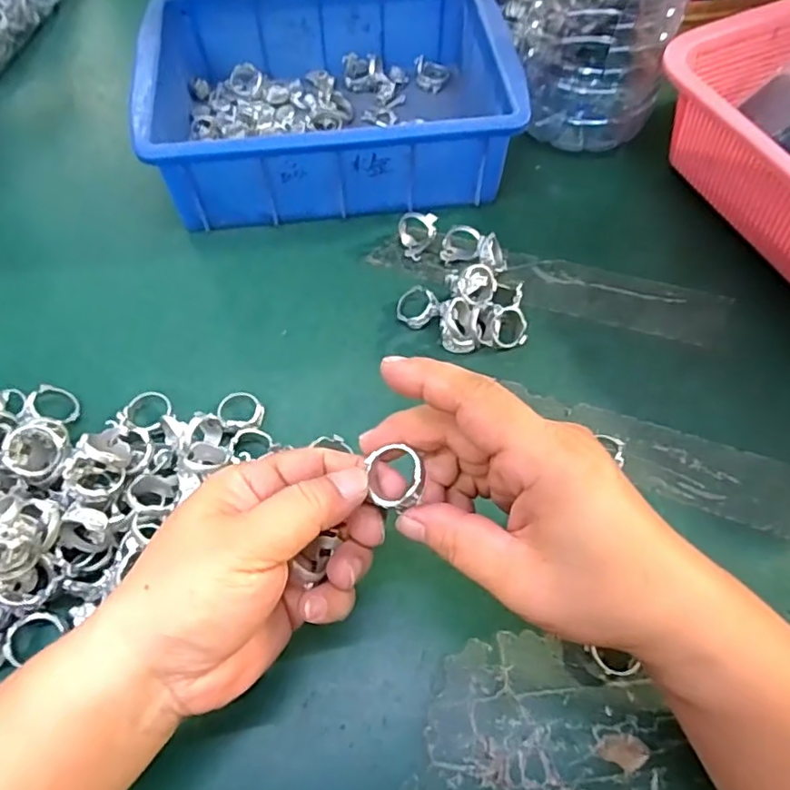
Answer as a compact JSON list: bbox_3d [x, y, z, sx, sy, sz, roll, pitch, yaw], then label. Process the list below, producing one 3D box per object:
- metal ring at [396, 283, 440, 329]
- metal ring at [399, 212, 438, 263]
[{"bbox_3d":[0.014,-0.055,0.370,0.027,0.007,0.025,-1,84,12],"label":"metal ring"},{"bbox_3d":[0.015,-0.107,0.398,0.025,0.024,0.022,2,60,1],"label":"metal ring"}]

